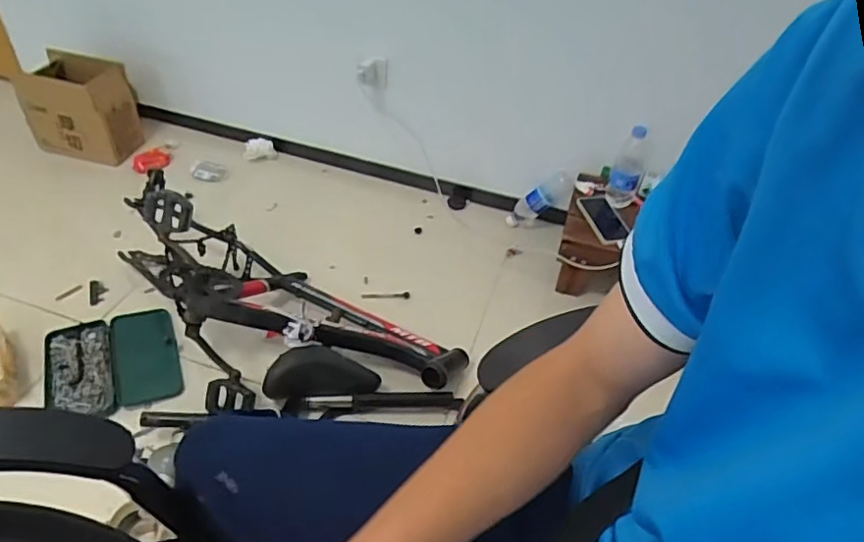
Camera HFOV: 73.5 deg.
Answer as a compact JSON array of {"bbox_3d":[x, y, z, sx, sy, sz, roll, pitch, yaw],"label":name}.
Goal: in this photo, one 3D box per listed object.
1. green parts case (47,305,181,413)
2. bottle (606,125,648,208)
[{"bbox_3d":[-0.662,0.183,1.198,0.247,0.031,0.245,-13,46,-18],"label":"green parts case"},{"bbox_3d":[0.477,-0.245,1.407,0.069,0.206,0.075,23,46,18],"label":"bottle"}]

